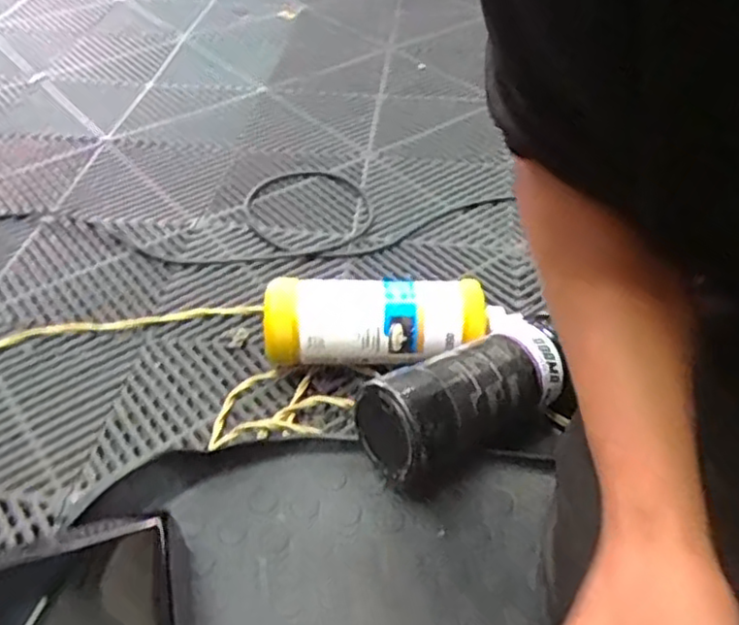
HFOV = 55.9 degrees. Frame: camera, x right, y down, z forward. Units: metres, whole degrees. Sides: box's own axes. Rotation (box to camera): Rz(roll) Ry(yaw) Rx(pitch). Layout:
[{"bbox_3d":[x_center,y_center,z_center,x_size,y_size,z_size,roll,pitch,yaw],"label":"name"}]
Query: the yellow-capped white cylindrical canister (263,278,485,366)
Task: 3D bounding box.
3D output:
[{"bbox_3d":[0.007,0.003,0.674,0.213,0.060,0.086,-1,42,-1],"label":"yellow-capped white cylindrical canister"}]

